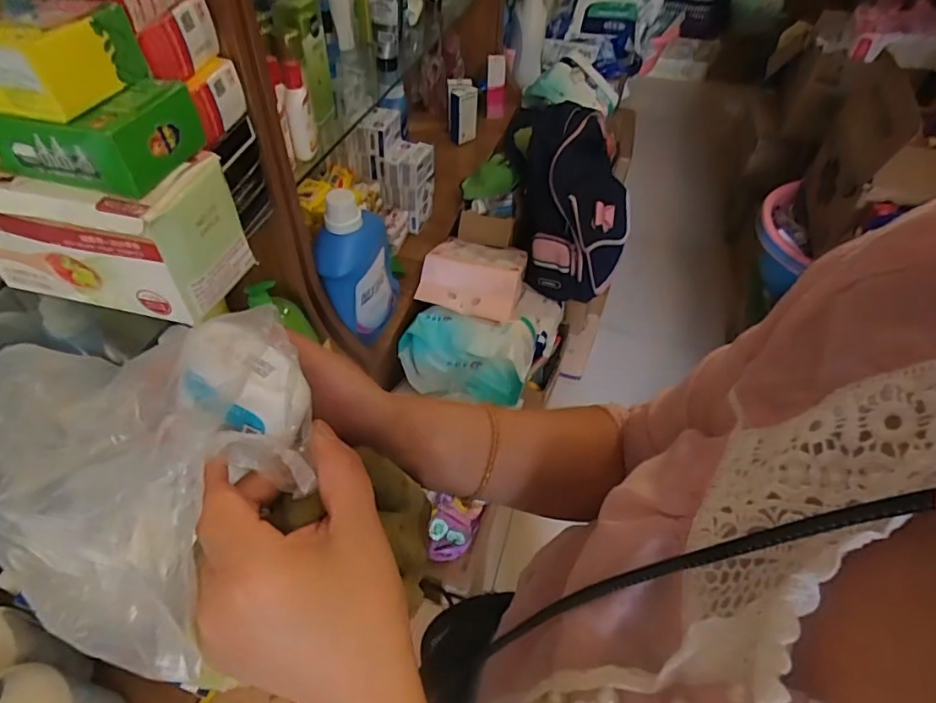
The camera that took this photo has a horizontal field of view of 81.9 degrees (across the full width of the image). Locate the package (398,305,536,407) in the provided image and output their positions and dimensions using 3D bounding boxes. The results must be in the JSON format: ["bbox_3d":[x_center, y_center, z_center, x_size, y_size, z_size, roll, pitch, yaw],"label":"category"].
[{"bbox_3d":[0.000,0.012,1.123,0.274,0.120,0.148,5,48,1],"label":"package"}]

